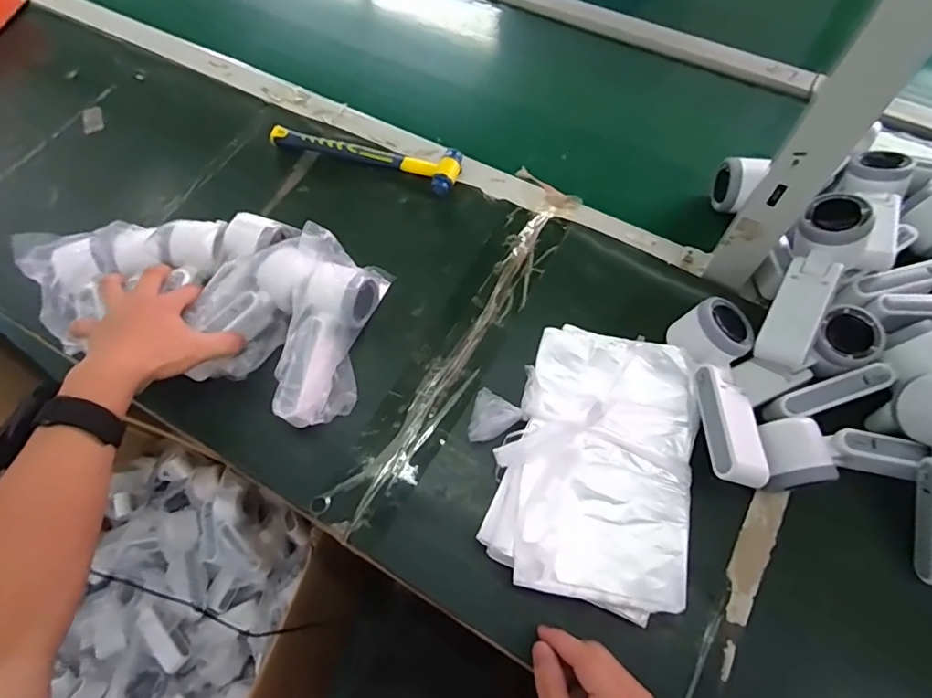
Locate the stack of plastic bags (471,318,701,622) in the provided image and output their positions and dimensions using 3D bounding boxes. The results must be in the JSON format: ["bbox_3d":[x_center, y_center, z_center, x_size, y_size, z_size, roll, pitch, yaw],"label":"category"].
[{"bbox_3d":[0.097,0.094,0.455,0.192,0.065,0.227,12,67,8],"label":"stack of plastic bags"}]

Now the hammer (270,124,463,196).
[{"bbox_3d":[-0.122,-0.244,0.639,0.239,0.023,0.058,18,68,10],"label":"hammer"}]

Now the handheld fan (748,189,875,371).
[{"bbox_3d":[0.315,-0.063,0.470,0.056,0.046,0.168,27,83,14],"label":"handheld fan"}]

